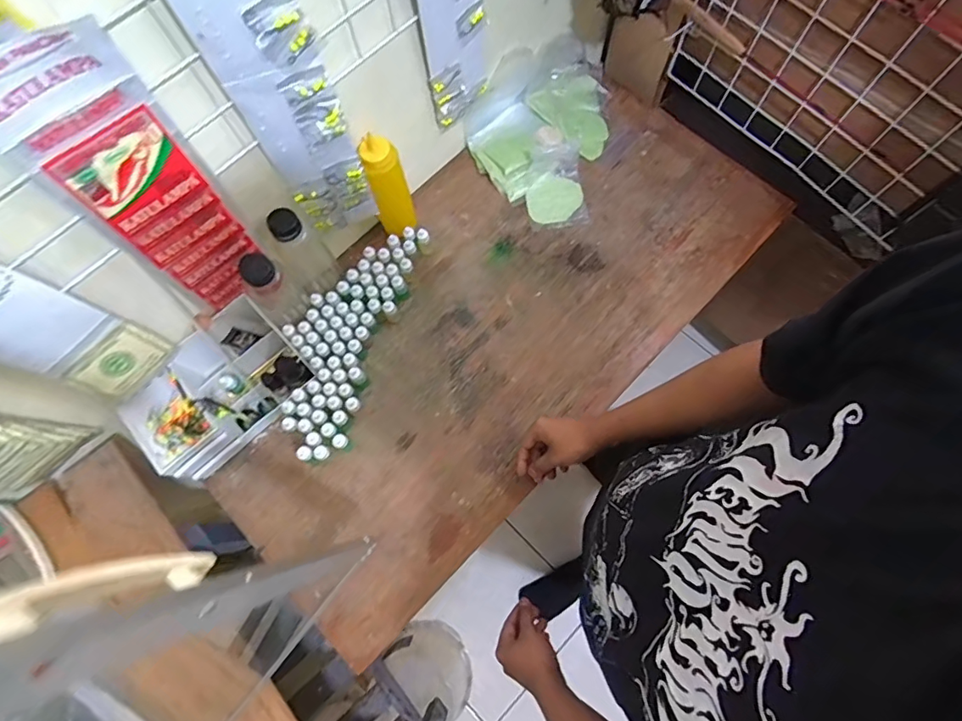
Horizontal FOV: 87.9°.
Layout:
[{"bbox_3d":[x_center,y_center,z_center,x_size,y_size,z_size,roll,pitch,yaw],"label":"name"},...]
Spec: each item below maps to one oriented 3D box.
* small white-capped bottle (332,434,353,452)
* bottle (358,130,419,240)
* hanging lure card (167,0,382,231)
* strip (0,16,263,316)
[{"bbox_3d":[-0.202,0.123,0.740,0.021,0.050,0.020,-1,73,2],"label":"small white-capped bottle"},{"bbox_3d":[-0.138,-0.258,0.764,0.052,0.190,0.047,3,73,3],"label":"bottle"},{"bbox_3d":[-0.201,-0.265,0.552,0.098,0.387,0.023,-27,74,-6],"label":"hanging lure card"},{"bbox_3d":[-0.326,-0.160,0.520,0.024,0.354,0.123,41,78,13],"label":"strip"}]

